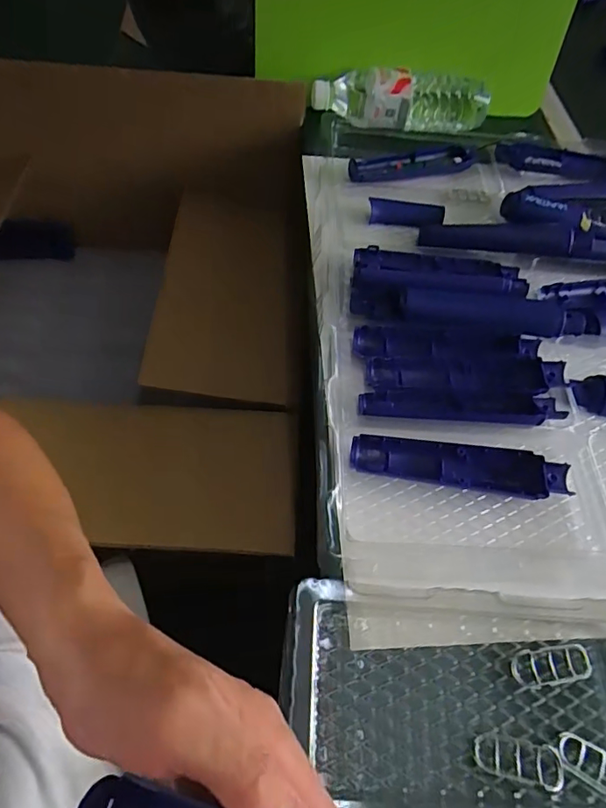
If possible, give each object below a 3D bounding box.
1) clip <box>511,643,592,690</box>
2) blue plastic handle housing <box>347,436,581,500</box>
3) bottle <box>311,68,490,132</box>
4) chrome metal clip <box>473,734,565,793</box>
[{"bbox_3d":[0.161,0.170,0.340,0.055,0.010,0.022,-5,57,-9],"label":"clip"},{"bbox_3d":[0.122,0.047,0.414,0.165,0.016,0.037,11,56,2],"label":"blue plastic handle housing"},{"bbox_3d":[0.130,-0.398,0.696,0.233,0.072,0.077,9,56,1],"label":"bottle"},{"bbox_3d":[0.129,0.213,0.313,0.051,0.009,0.023,9,56,1],"label":"chrome metal clip"}]

